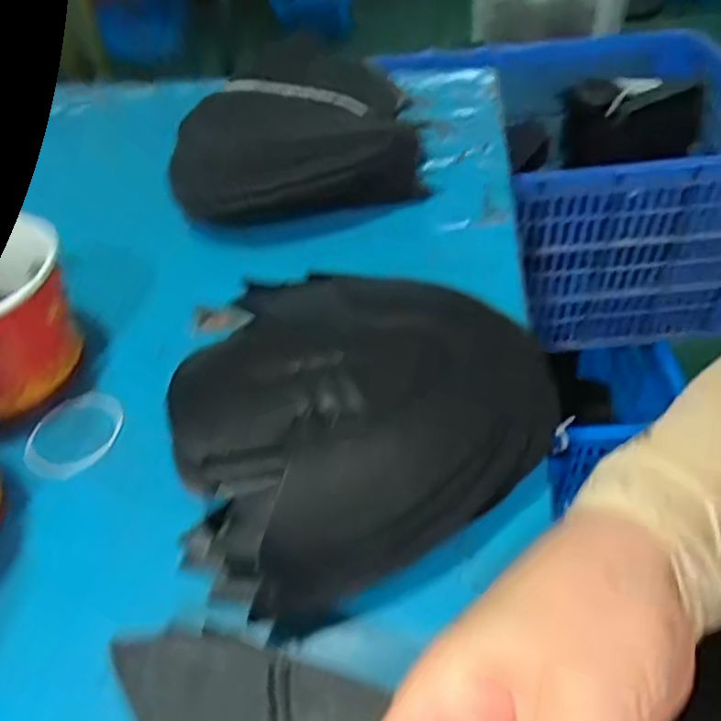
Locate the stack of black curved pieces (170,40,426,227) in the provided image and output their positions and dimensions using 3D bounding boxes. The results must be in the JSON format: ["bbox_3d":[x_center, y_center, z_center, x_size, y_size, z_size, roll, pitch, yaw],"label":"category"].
[{"bbox_3d":[-0.051,-0.191,0.545,0.206,0.079,0.165,-3,44,3],"label":"stack of black curved pieces"}]

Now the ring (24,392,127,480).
[{"bbox_3d":[-0.172,0.044,0.385,0.047,0.009,0.062,18,49,23],"label":"ring"}]

